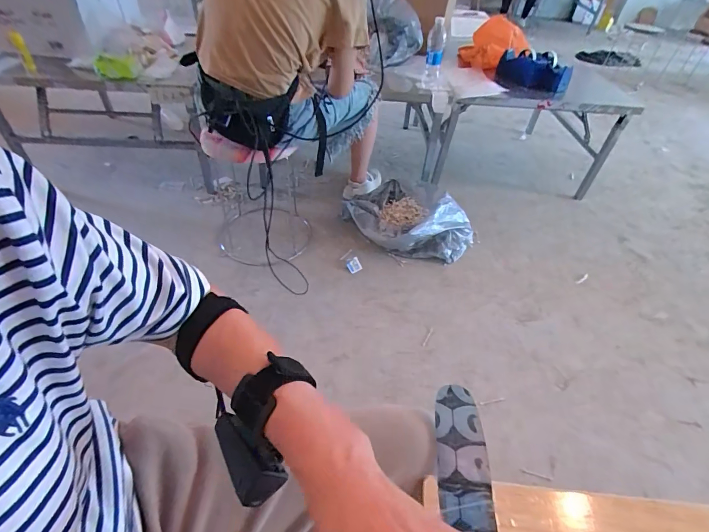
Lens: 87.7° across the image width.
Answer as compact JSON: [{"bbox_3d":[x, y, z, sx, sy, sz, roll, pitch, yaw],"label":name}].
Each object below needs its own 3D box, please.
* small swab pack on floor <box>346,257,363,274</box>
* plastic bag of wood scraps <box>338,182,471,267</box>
[{"bbox_3d":[-0.001,-0.002,1.384,0.051,0.011,0.054,-26,76,-7],"label":"small swab pack on floor"},{"bbox_3d":[0.214,-0.193,1.486,0.486,0.167,0.381,34,53,25],"label":"plastic bag of wood scraps"}]

